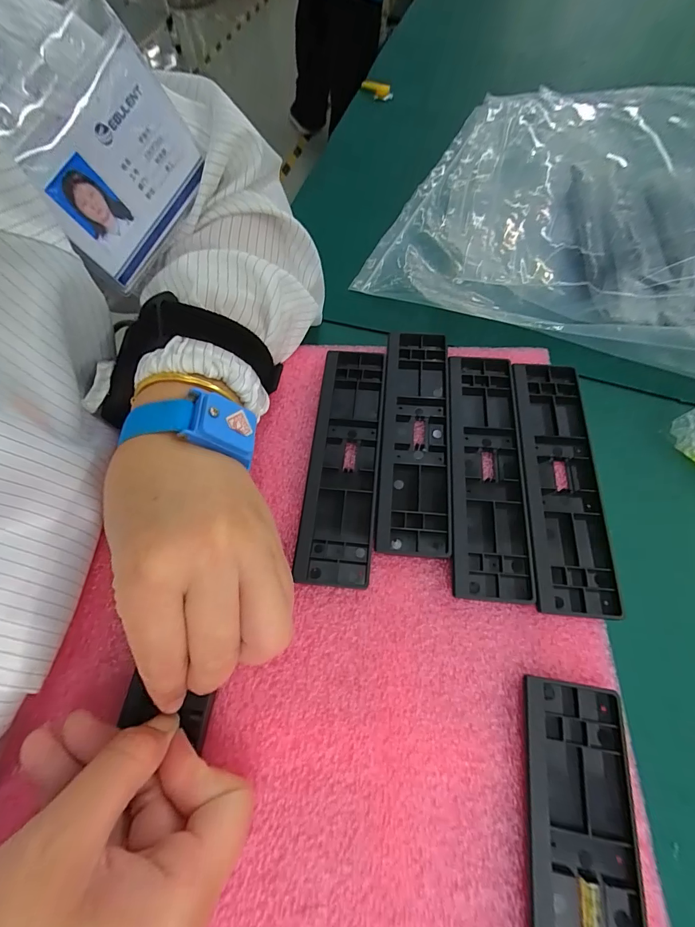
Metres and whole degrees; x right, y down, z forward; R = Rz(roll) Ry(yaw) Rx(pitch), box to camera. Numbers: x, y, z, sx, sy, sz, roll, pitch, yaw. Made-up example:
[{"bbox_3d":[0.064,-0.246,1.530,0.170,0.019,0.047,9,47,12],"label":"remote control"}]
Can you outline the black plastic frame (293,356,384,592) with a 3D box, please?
[{"bbox_3d":[-0.002,-0.005,0.243,0.043,0.006,0.158,4,65,4],"label":"black plastic frame"}]

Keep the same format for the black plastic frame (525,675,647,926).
[{"bbox_3d":[0.095,0.178,0.150,0.041,0.009,0.159,8,65,6],"label":"black plastic frame"}]

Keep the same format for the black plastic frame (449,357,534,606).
[{"bbox_3d":[0.085,0.001,0.236,0.043,0.008,0.158,3,65,3],"label":"black plastic frame"}]

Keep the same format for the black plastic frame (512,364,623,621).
[{"bbox_3d":[0.127,0.008,0.230,0.043,0.010,0.156,4,65,4],"label":"black plastic frame"}]

